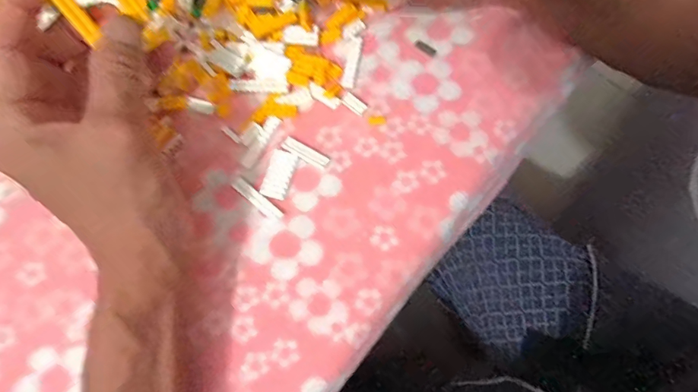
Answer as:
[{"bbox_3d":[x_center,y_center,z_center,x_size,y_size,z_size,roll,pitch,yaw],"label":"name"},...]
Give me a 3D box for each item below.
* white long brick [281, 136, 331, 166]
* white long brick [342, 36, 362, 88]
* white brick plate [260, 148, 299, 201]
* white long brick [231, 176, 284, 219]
[{"bbox_3d":[-0.029,-0.029,0.307,0.032,0.004,0.009,27,77,8],"label":"white long brick"},{"bbox_3d":[0.003,-0.095,0.326,0.008,0.004,0.039,10,75,4],"label":"white long brick"},{"bbox_3d":[-0.045,-0.015,0.302,0.017,0.004,0.032,18,75,6],"label":"white brick plate"},{"bbox_3d":[-0.059,0.002,0.298,0.038,0.004,0.008,38,78,11],"label":"white long brick"}]

